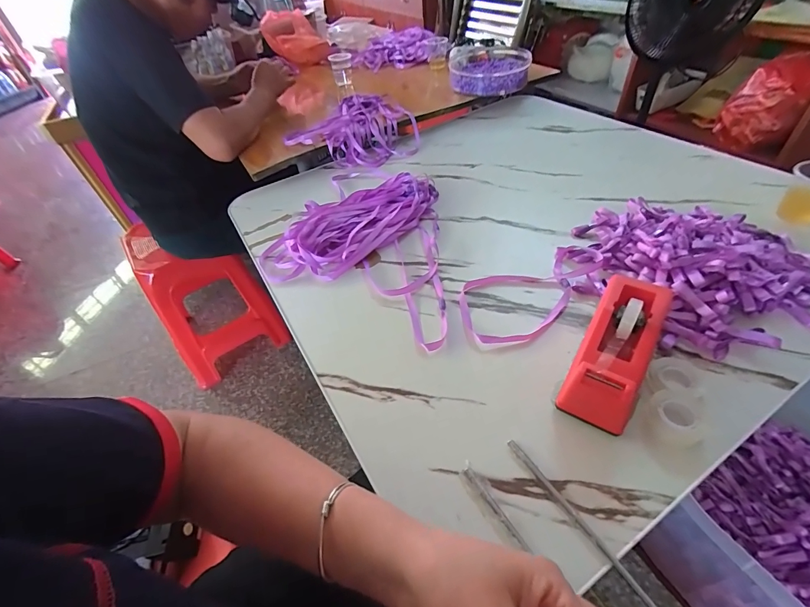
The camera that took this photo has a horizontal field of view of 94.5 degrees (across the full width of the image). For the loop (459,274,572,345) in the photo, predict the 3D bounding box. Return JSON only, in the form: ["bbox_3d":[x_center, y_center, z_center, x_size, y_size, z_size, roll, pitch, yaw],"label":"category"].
[{"bbox_3d":[0.141,0.001,0.469,0.140,0.009,0.115,-4,45,3],"label":"loop"}]

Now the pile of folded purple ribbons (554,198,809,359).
[{"bbox_3d":[0.360,-0.060,0.469,0.272,0.051,0.279,-28,49,-19],"label":"pile of folded purple ribbons"}]

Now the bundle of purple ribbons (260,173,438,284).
[{"bbox_3d":[-0.089,-0.139,0.619,0.311,0.034,0.169,-37,53,-26],"label":"bundle of purple ribbons"}]

